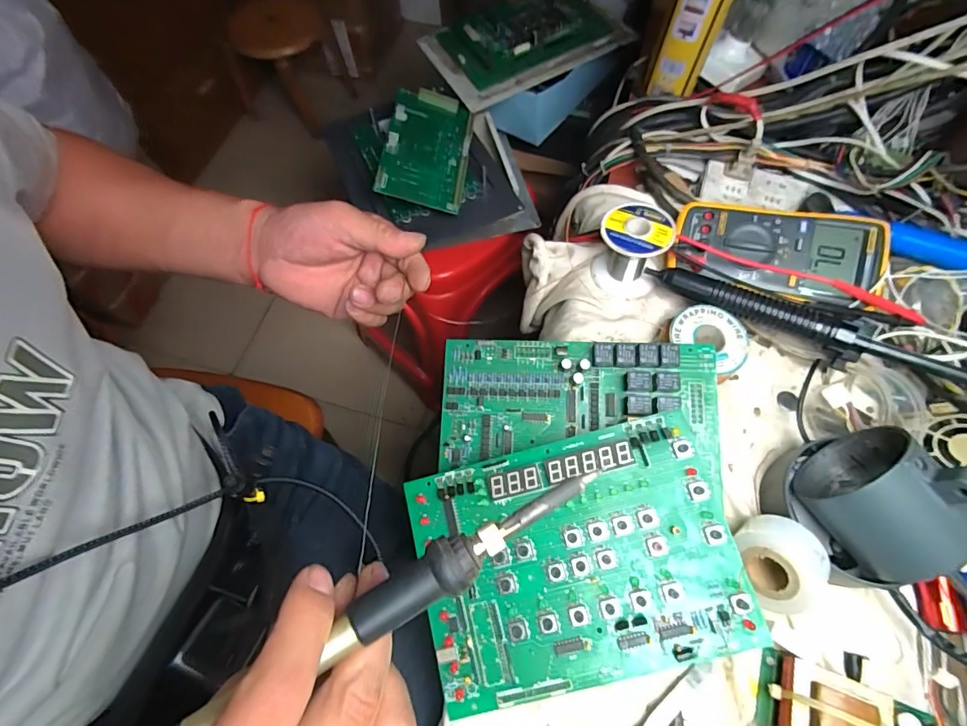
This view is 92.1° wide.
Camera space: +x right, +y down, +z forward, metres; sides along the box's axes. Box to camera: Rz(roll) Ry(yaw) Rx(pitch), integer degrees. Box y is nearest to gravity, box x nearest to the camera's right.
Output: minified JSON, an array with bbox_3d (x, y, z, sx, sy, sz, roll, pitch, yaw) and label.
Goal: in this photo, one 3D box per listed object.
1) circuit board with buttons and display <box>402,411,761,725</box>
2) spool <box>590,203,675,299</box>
[{"bbox_3d":[0.062,0.138,0.327,0.212,0.008,0.157,-16,72,4],"label":"circuit board with buttons and display"},{"bbox_3d":[0.142,-0.106,0.452,0.064,0.069,0.058,16,67,8],"label":"spool"}]

